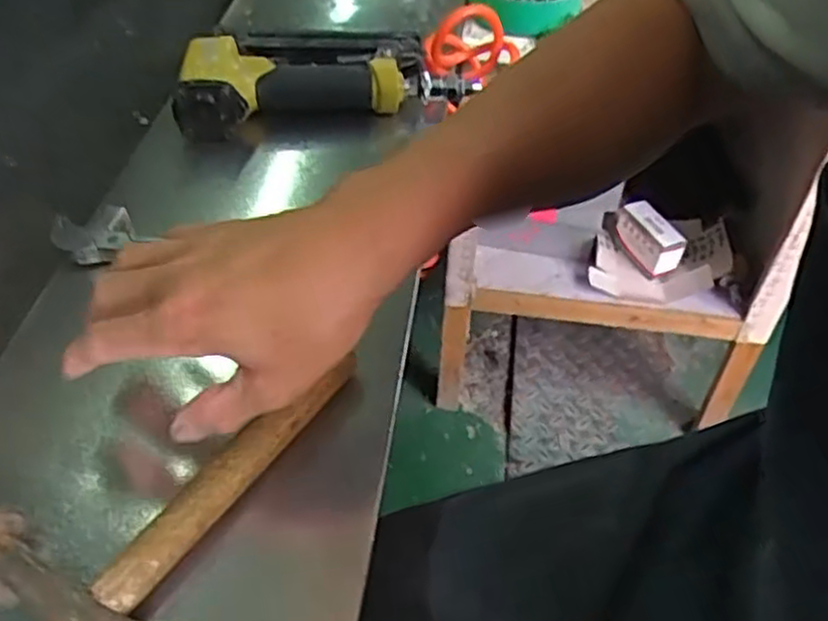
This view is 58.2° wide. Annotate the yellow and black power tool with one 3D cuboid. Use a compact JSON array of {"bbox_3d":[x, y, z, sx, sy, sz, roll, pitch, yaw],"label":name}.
[{"bbox_3d":[-0.087,-0.191,0.600,0.199,0.048,0.122,-6,48,-9],"label":"yellow and black power tool"}]

